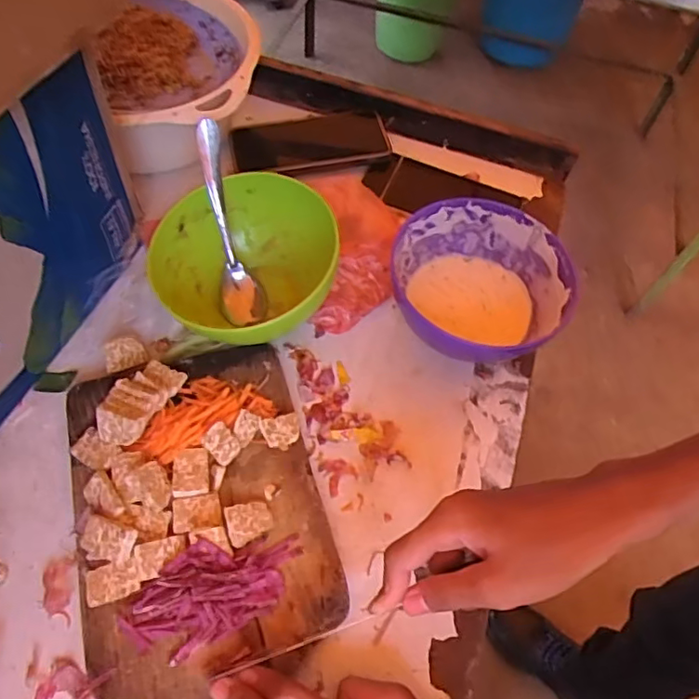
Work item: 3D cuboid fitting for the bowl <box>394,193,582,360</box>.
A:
[{"bbox_3d":[0.108,-0.050,0.499,0.146,0.077,0.141,2,60,-3],"label":"bowl"}]

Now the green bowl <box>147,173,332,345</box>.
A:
[{"bbox_3d":[-0.090,-0.062,0.483,0.146,0.086,0.150,2,60,-3],"label":"green bowl"}]

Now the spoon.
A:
[{"bbox_3d":[-0.108,-0.106,0.498,0.036,0.030,0.172,-14,97,-12],"label":"spoon"}]

